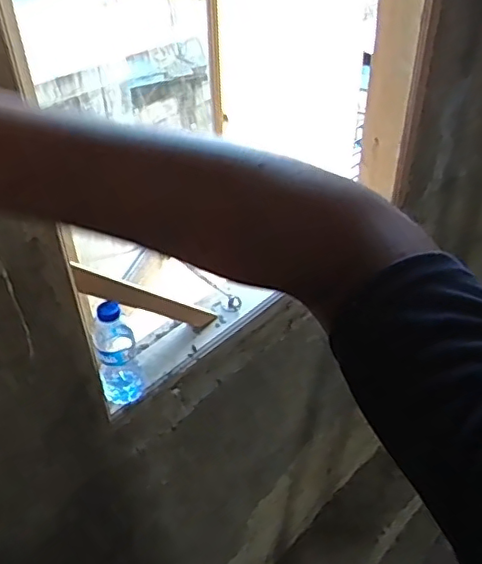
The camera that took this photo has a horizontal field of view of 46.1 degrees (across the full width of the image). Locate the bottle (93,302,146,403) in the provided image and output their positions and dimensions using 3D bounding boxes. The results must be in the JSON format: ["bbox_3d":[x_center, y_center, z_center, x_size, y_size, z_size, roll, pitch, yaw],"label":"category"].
[{"bbox_3d":[-0.177,0.097,0.813,0.058,0.161,0.061,-7,38,-11],"label":"bottle"}]

